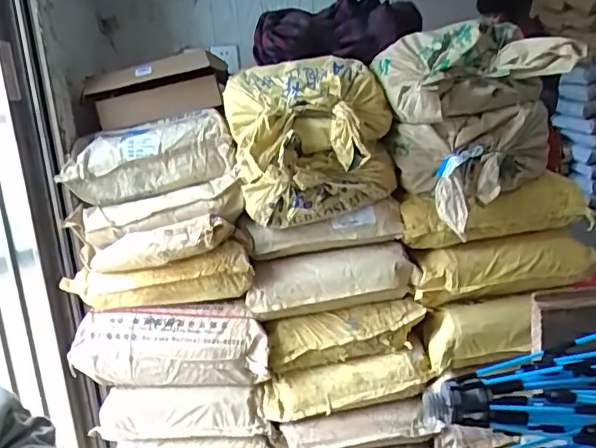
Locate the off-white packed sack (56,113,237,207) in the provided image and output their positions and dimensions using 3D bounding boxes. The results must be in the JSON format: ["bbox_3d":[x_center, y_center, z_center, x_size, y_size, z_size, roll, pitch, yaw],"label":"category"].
[{"bbox_3d":[-0.349,-0.154,1.345,0.398,0.167,0.117,-6,11,2],"label":"off-white packed sack"}]

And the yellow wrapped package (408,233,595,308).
[{"bbox_3d":[0.504,0.112,1.360,0.434,0.139,0.100,-5,11,7],"label":"yellow wrapped package"}]

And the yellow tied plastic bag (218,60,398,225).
[{"bbox_3d":[0.036,-0.192,1.293,0.371,0.361,0.228,-7,11,-4],"label":"yellow tied plastic bag"}]

